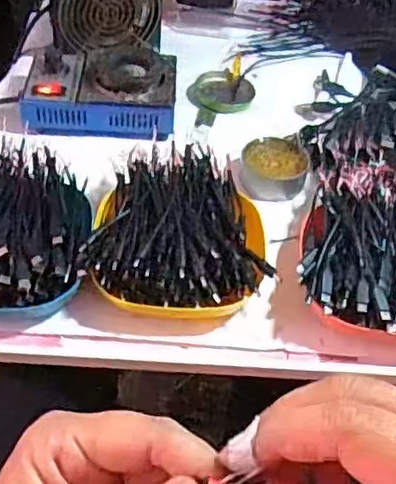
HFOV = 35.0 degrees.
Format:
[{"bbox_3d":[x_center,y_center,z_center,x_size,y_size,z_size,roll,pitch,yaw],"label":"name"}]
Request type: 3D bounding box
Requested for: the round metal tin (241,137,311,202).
[{"bbox_3d":[0.072,-0.069,0.595,0.062,0.028,0.058,2,48,-3],"label":"round metal tin"}]

